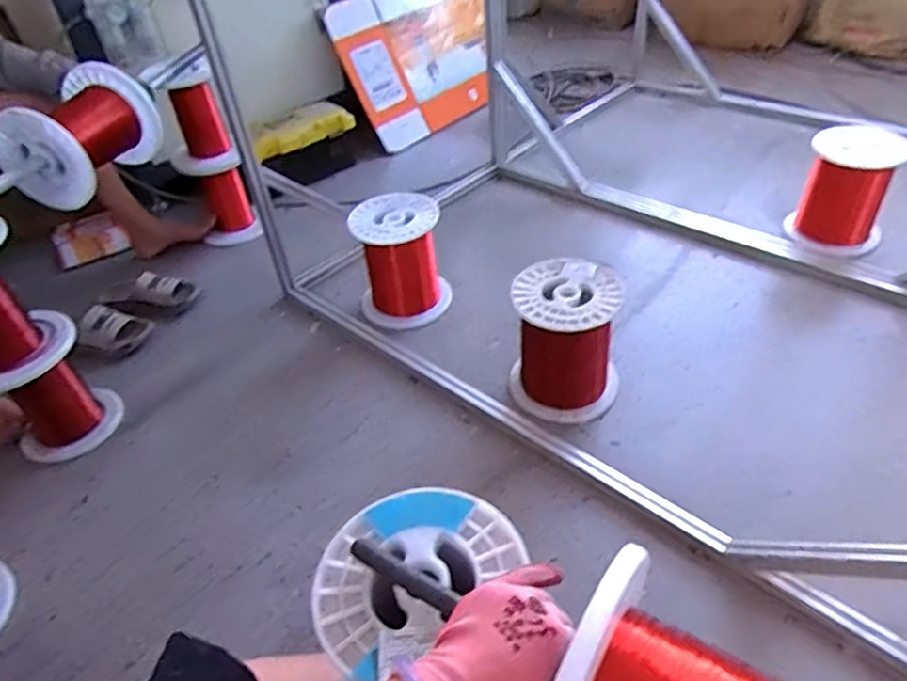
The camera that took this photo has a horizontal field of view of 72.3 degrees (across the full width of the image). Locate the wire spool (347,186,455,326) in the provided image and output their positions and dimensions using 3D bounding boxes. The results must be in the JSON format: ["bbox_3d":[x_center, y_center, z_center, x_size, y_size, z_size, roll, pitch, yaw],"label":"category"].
[{"bbox_3d":[-0.125,-0.198,1.423,0.198,0.245,0.184,-2,44,2],"label":"wire spool"}]

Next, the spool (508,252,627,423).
[{"bbox_3d":[0.214,0.013,1.184,0.206,0.239,0.195,6,45,11],"label":"spool"}]

